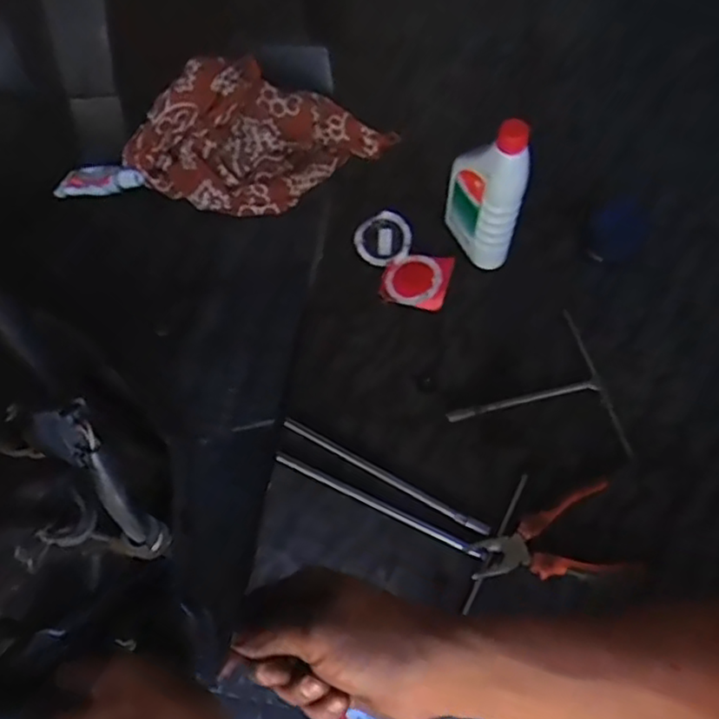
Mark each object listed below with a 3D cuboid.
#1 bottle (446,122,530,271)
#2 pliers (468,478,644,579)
[{"bbox_3d":[0.142,-0.191,0.736,0.042,0.195,0.091,-22,66,-9],"label":"bottle"},{"bbox_3d":[0.183,0.181,0.642,0.147,0.030,0.083,-14,65,-6],"label":"pliers"}]

